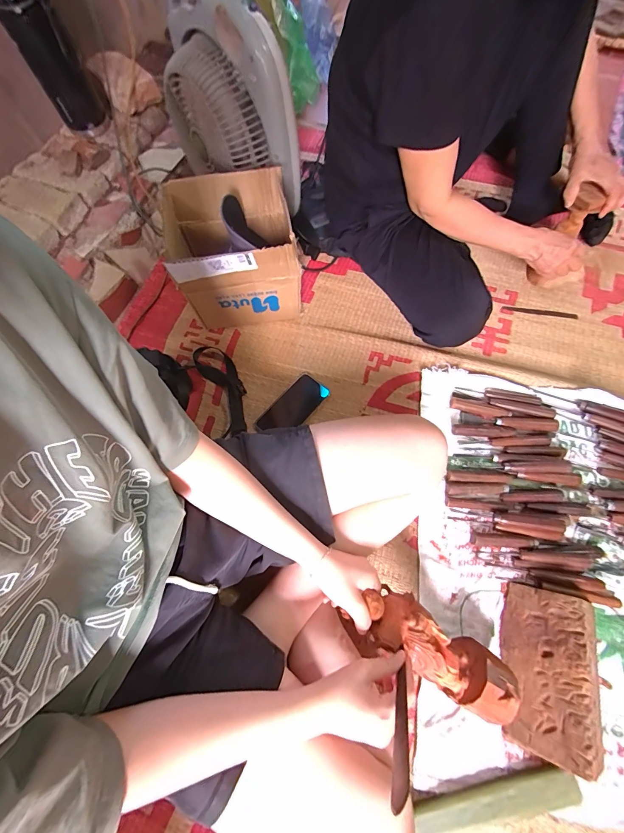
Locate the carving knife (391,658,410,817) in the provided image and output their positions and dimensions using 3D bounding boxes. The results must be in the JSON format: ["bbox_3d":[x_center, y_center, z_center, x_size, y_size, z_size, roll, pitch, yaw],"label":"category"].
[{"bbox_3d":[0.084,0.290,0.316,0.011,0.148,0.011,31,97,14],"label":"carving knife"}]

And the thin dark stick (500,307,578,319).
[{"bbox_3d":[0.524,-0.239,0.782,0.166,0.004,0.016,9,68,6],"label":"thin dark stick"}]

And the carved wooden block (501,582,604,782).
[{"bbox_3d":[0.341,0.361,0.483,0.103,0.067,0.202,14,68,8],"label":"carved wooden block"}]

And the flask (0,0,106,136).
[{"bbox_3d":[-0.519,-0.730,0.667,0.109,0.261,0.092,-28,69,-9],"label":"flask"}]

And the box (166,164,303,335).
[{"bbox_3d":[-0.151,-0.318,0.707,0.227,0.234,0.206,-12,67,-3],"label":"box"}]

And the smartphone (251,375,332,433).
[{"bbox_3d":[-0.041,-0.018,0.701,0.077,0.005,0.159,39,74,17],"label":"smartphone"}]

